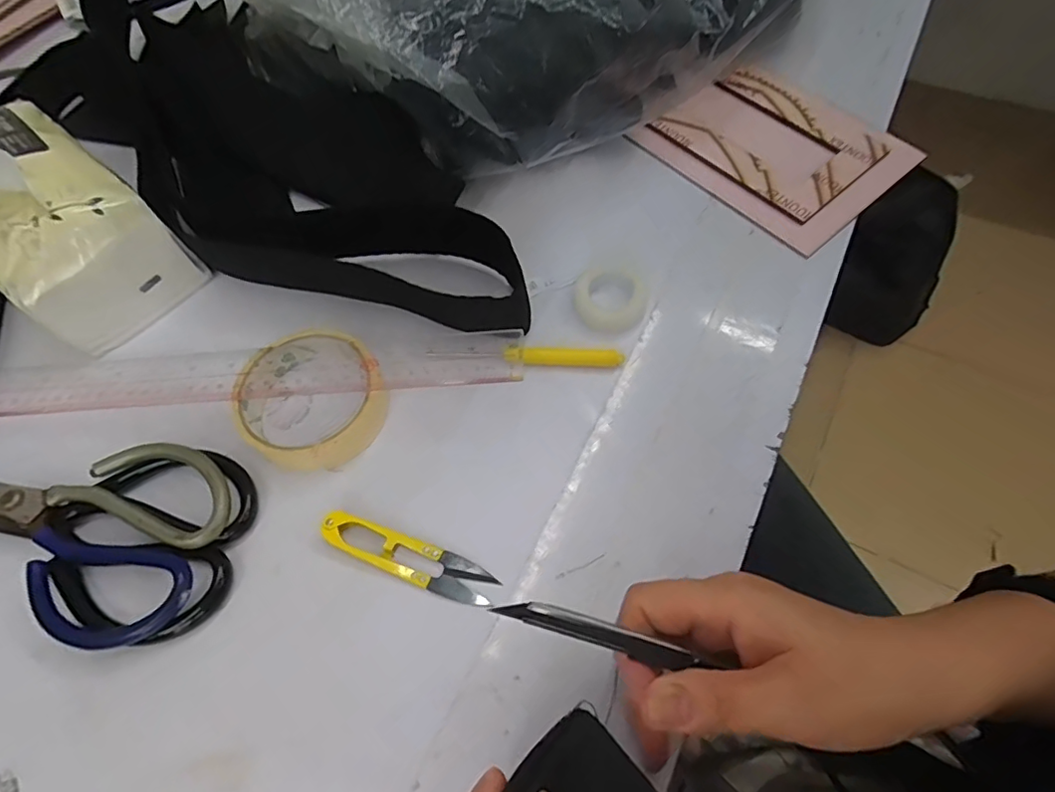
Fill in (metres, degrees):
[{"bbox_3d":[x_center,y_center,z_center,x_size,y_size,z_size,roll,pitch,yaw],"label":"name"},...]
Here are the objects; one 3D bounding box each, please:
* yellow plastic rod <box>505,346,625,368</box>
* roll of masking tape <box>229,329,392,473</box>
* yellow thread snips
[{"bbox_3d":[0.024,-0.026,0.362,0.075,0.011,0.011,-1,63,2],"label":"yellow plastic rod"},{"bbox_3d":[-0.132,0.004,0.347,0.087,0.026,0.093,-1,63,2],"label":"roll of masking tape"},{"bbox_3d":[-0.066,0.089,0.309,0.102,0.007,0.022,20,65,12],"label":"yellow thread snips"}]

